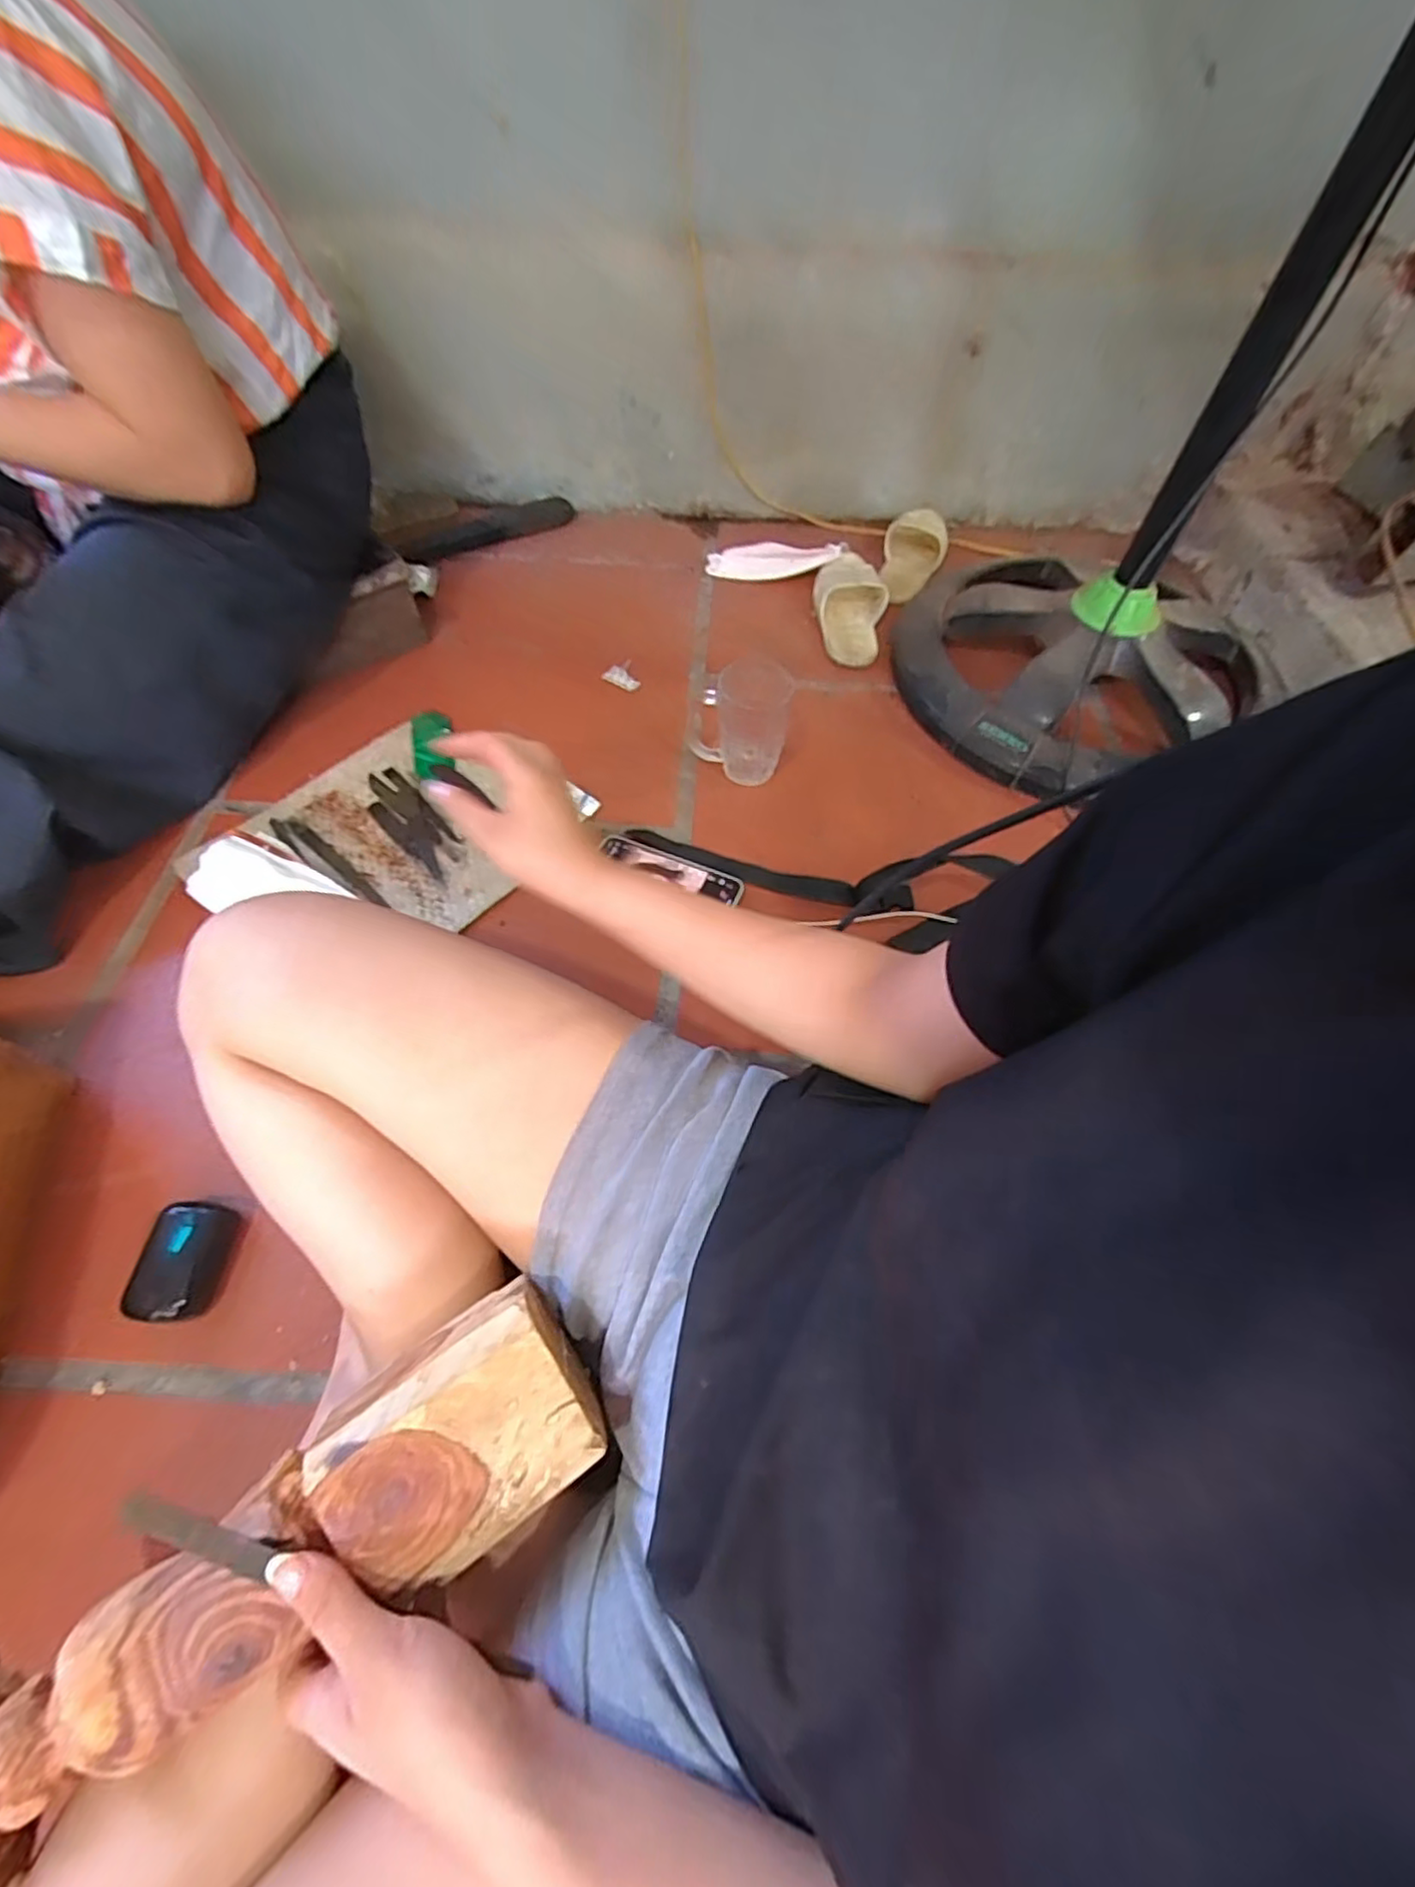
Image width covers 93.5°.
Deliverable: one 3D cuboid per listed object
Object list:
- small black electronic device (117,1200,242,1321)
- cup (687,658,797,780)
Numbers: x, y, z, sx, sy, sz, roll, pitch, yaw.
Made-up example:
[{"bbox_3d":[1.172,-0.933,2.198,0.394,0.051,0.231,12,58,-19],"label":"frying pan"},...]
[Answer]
[{"bbox_3d":[-0.380,0.231,0.485,0.052,0.027,0.076,6,59,2],"label":"small black electronic device"},{"bbox_3d":[0.035,-0.240,0.725,0.097,0.121,0.083,-7,59,-6],"label":"cup"}]

